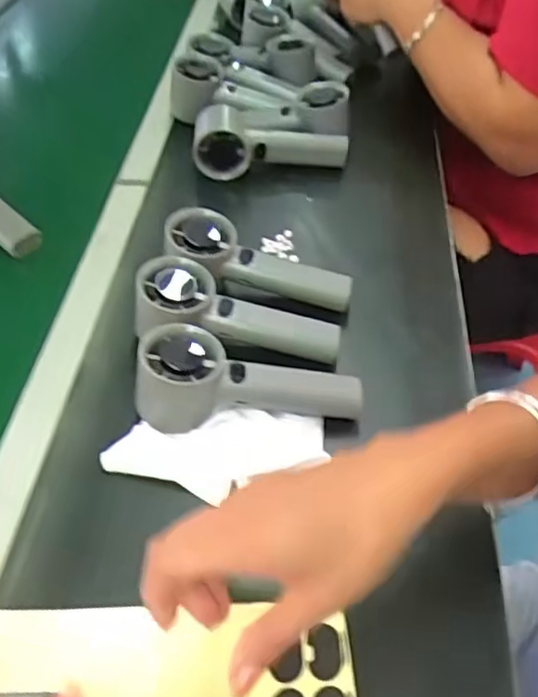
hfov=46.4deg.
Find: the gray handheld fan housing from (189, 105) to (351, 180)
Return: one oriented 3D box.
[{"bbox_3d":[0.002,-0.214,0.646,0.158,0.055,0.050,-7,49,-4],"label":"gray handheld fan housing"}]

